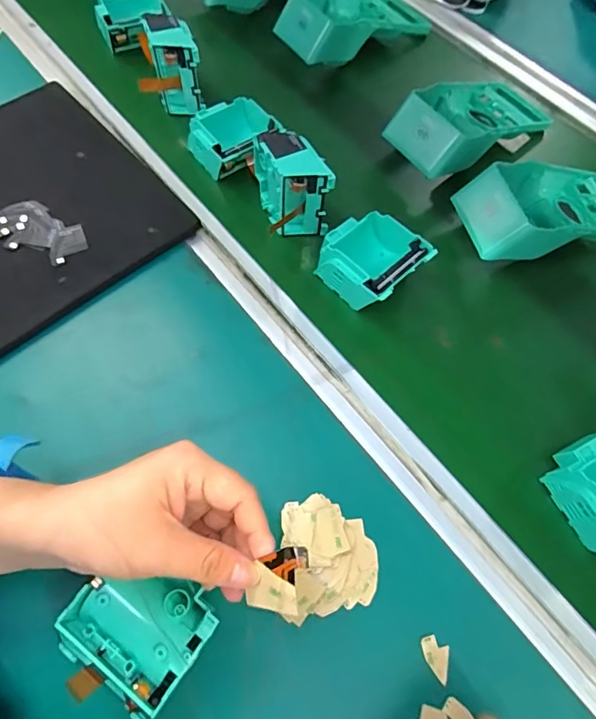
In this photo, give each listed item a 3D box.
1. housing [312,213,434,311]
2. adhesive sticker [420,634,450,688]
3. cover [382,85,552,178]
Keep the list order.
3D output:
[{"bbox_3d":[0.064,-0.089,0.395,0.075,0.041,0.083,43,78,12],"label":"housing"},{"bbox_3d":[0.085,0.187,0.288,0.018,0.004,0.024,15,60,-1],"label":"adhesive sticker"},{"bbox_3d":[0.186,-0.253,0.476,0.190,0.043,0.087,-32,75,-25],"label":"cover"}]

